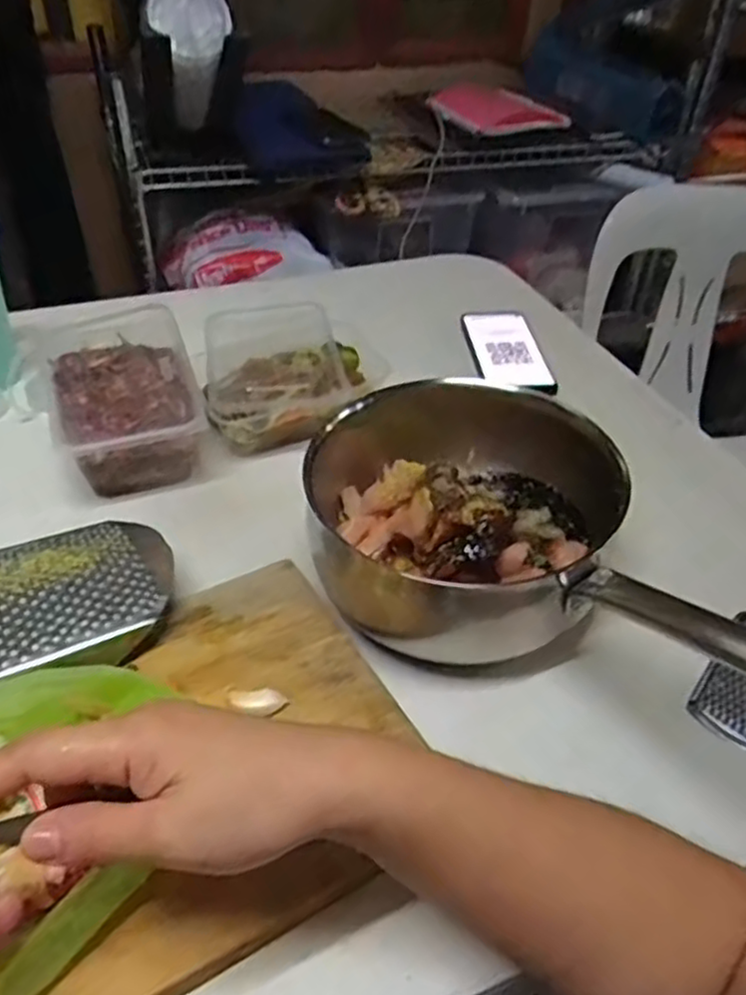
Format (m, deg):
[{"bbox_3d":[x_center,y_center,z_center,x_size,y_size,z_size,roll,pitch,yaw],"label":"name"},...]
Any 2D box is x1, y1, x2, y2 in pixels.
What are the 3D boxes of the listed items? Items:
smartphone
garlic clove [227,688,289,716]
[{"bbox_3d":[0.137,-0.153,0.754,0.069,0.011,0.138,-8,48,-2],"label":"smartphone"},{"bbox_3d":[-0.067,0.120,0.430,0.034,0.011,0.013,2,42,-2],"label":"garlic clove"}]

